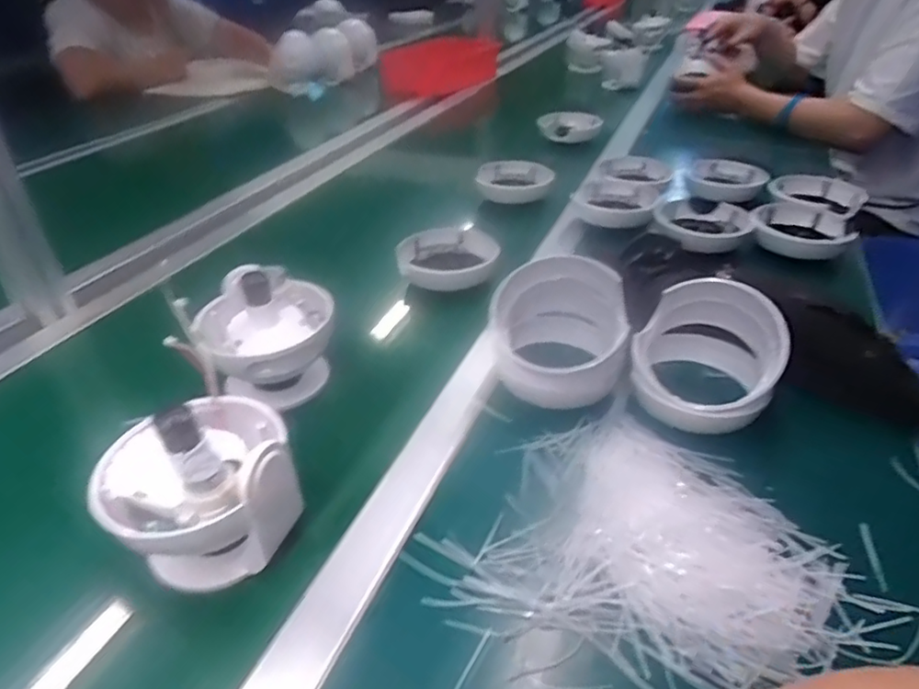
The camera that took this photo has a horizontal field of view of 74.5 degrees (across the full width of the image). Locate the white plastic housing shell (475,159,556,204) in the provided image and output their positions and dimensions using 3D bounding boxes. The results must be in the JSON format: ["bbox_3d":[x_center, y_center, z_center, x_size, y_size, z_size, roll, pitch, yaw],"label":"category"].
[{"bbox_3d":[0.088,-0.257,0.951,0.116,0.038,0.110,1,37,2],"label":"white plastic housing shell"}]

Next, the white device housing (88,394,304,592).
[{"bbox_3d":[-0.173,0.090,0.404,0.114,0.105,0.104,-17,40,-21],"label":"white device housing"}]

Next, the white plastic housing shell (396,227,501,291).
[{"bbox_3d":[-0.016,-0.098,0.729,0.107,0.040,0.101,0,37,1],"label":"white plastic housing shell"}]

